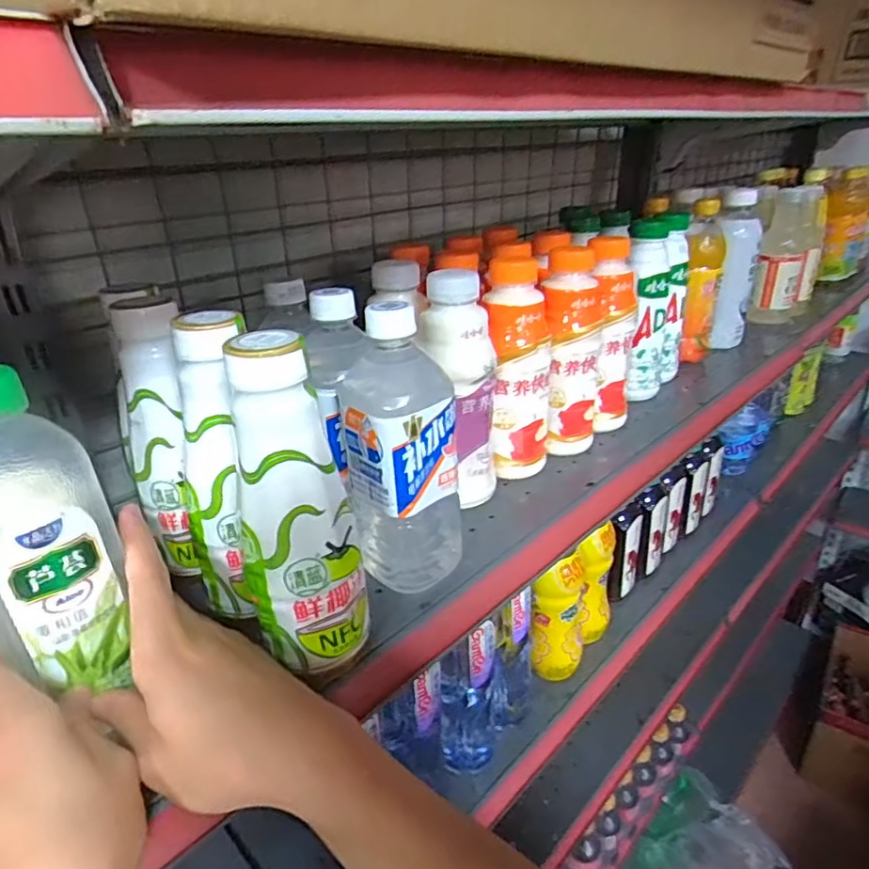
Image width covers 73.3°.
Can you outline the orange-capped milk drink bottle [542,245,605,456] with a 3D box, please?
[{"bbox_3d":[0.134,-0.079,0.558,0.054,0.188,0.068,4,27,14],"label":"orange-capped milk drink bottle"}]

